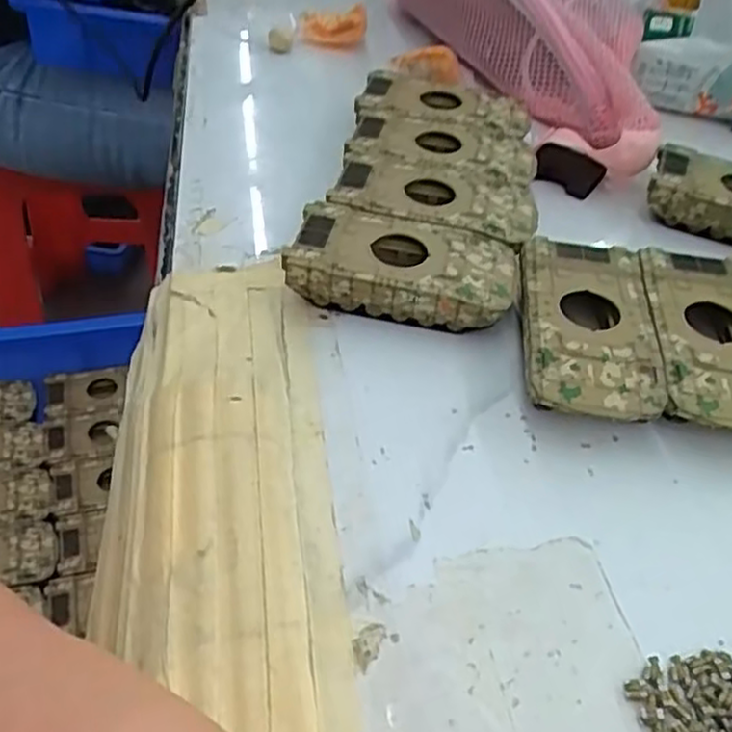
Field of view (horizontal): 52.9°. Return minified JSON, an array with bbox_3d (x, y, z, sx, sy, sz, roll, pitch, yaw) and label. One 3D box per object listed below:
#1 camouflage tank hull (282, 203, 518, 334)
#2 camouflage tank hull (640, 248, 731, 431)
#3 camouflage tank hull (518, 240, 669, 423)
[{"bbox_3d":[0.017,-0.042,0.325,0.094,0.027,0.049,11,45,5],"label":"camouflage tank hull"},{"bbox_3d":[0.140,-0.007,0.305,0.049,0.026,0.094,8,45,2],"label":"camouflage tank hull"},{"bbox_3d":[0.089,-0.012,0.304,0.051,0.026,0.094,8,45,2],"label":"camouflage tank hull"}]

